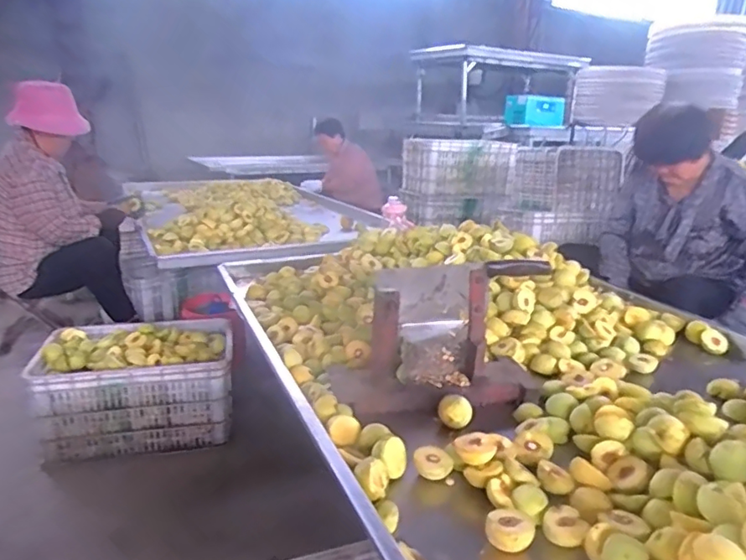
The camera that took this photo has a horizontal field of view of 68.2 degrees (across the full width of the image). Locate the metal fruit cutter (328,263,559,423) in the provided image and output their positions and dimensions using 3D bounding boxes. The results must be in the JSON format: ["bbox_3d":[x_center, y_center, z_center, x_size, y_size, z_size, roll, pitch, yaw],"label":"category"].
[{"bbox_3d":[0.134,0.098,1.075,0.409,0.249,0.140,-4,19,-16],"label":"metal fruit cutter"}]

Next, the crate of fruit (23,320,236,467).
[{"bbox_3d":[-0.682,0.316,1.637,0.516,0.300,0.320,-3,19,-14],"label":"crate of fruit"}]

